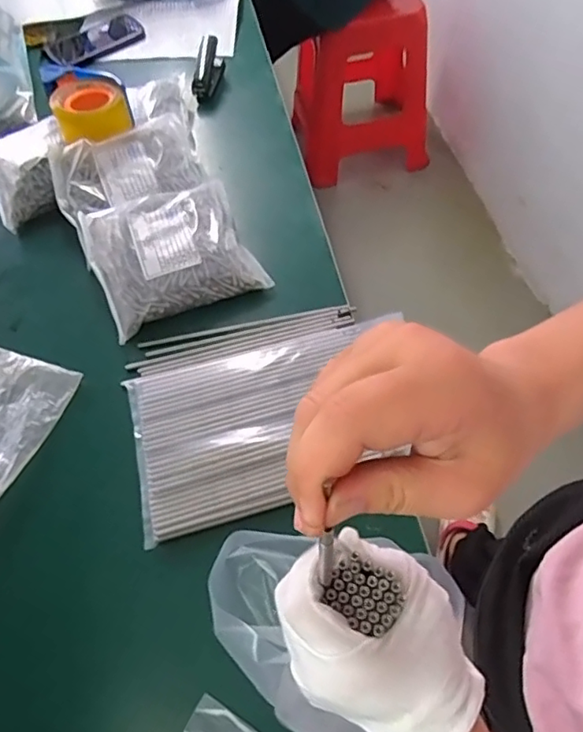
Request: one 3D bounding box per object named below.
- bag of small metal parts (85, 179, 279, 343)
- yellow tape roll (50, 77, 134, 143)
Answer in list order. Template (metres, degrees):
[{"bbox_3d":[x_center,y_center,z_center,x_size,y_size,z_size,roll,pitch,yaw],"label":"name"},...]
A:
[{"bbox_3d":[-0.155,-0.152,0.733,0.196,0.052,0.187,-22,59,-10],"label":"bag of small metal parts"},{"bbox_3d":[-0.285,-0.368,0.821,0.097,0.057,0.097,-2,57,3],"label":"yellow tape roll"}]

